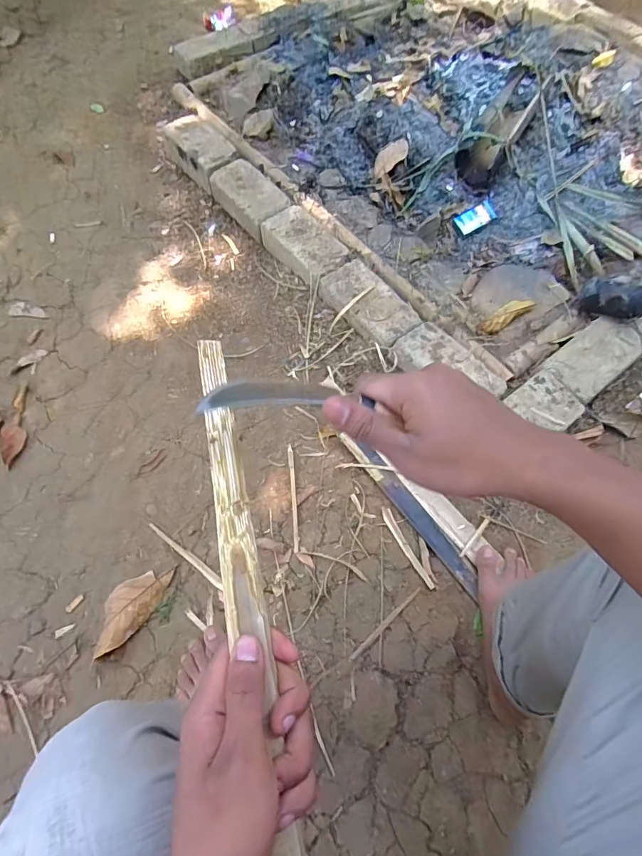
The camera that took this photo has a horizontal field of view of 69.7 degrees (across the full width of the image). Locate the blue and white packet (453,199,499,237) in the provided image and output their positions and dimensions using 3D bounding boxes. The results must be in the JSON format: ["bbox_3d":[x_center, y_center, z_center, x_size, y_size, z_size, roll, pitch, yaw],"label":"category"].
[{"bbox_3d":[0.392,-0.533,1.179,0.117,0.010,0.061,-31,84,-9],"label":"blue and white packet"}]

